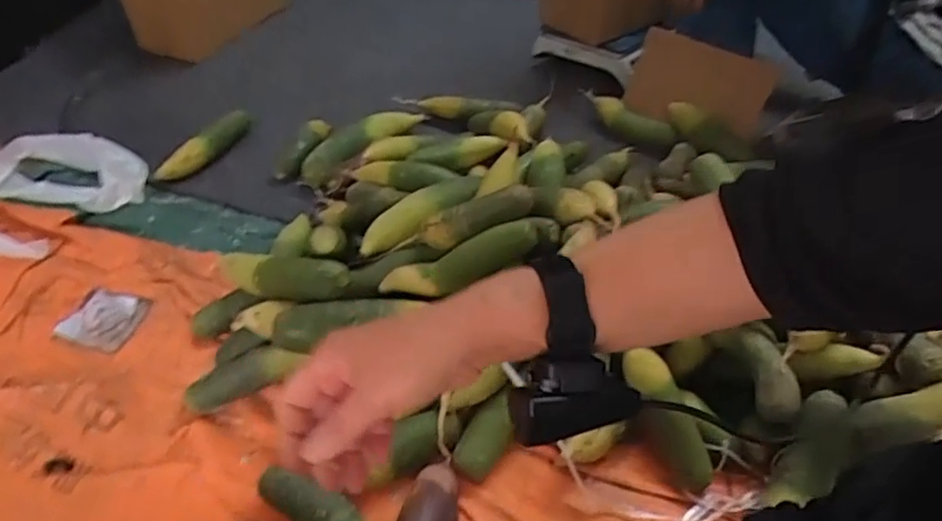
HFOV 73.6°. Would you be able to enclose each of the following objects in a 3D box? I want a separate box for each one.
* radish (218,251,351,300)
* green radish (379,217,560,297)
[{"bbox_3d":[-0.269,0.021,0.870,0.260,0.055,0.057,4,36,40],"label":"radish"},{"bbox_3d":[0.008,-0.009,0.827,0.251,0.079,0.053,-14,46,-15],"label":"green radish"}]

